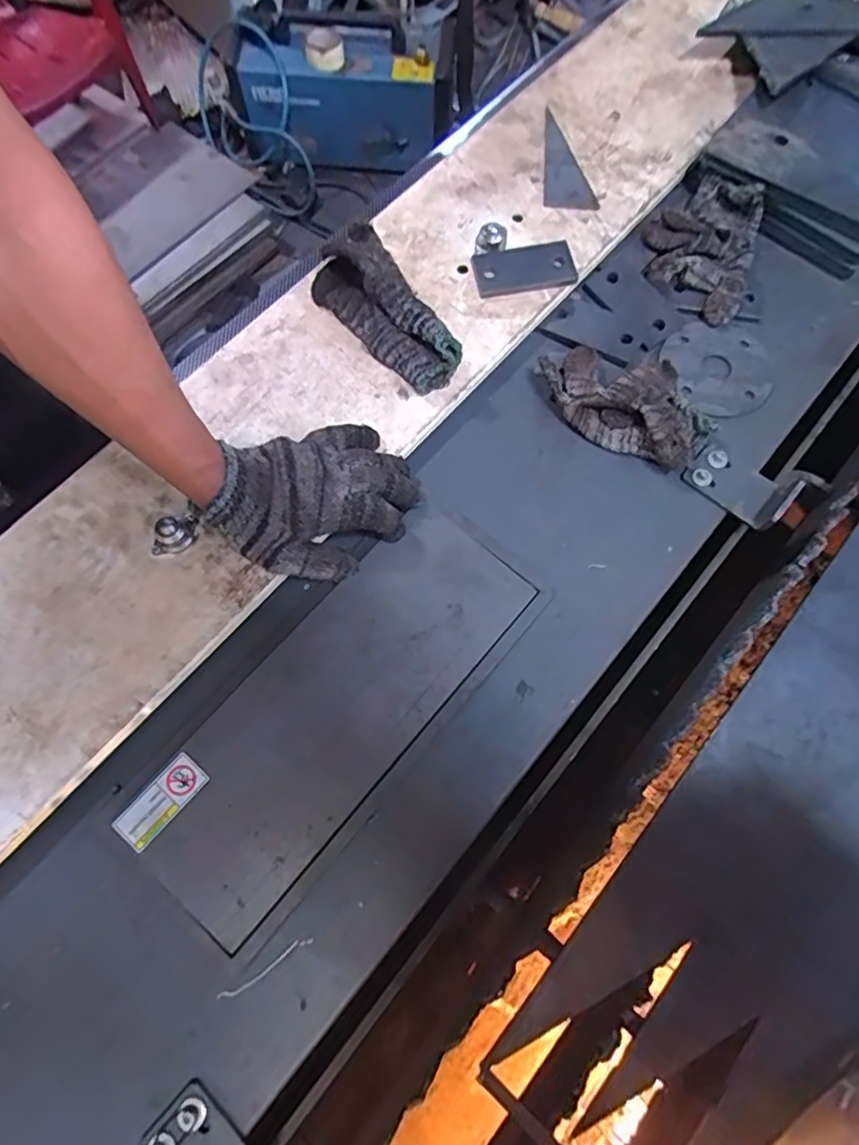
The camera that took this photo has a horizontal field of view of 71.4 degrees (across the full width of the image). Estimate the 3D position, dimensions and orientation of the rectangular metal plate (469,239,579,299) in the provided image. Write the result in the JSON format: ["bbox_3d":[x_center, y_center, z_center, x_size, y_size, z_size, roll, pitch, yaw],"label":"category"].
[{"bbox_3d":[0.094,-0.304,0.598,0.096,0.008,0.054,-11,79,1],"label":"rectangular metal plate"}]

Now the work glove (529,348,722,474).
[{"bbox_3d":[0.180,-0.162,0.553,0.159,0.033,0.089,36,75,13],"label":"work glove"}]

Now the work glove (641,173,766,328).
[{"bbox_3d":[0.287,-0.338,0.612,0.126,0.032,0.148,36,75,13],"label":"work glove"}]

